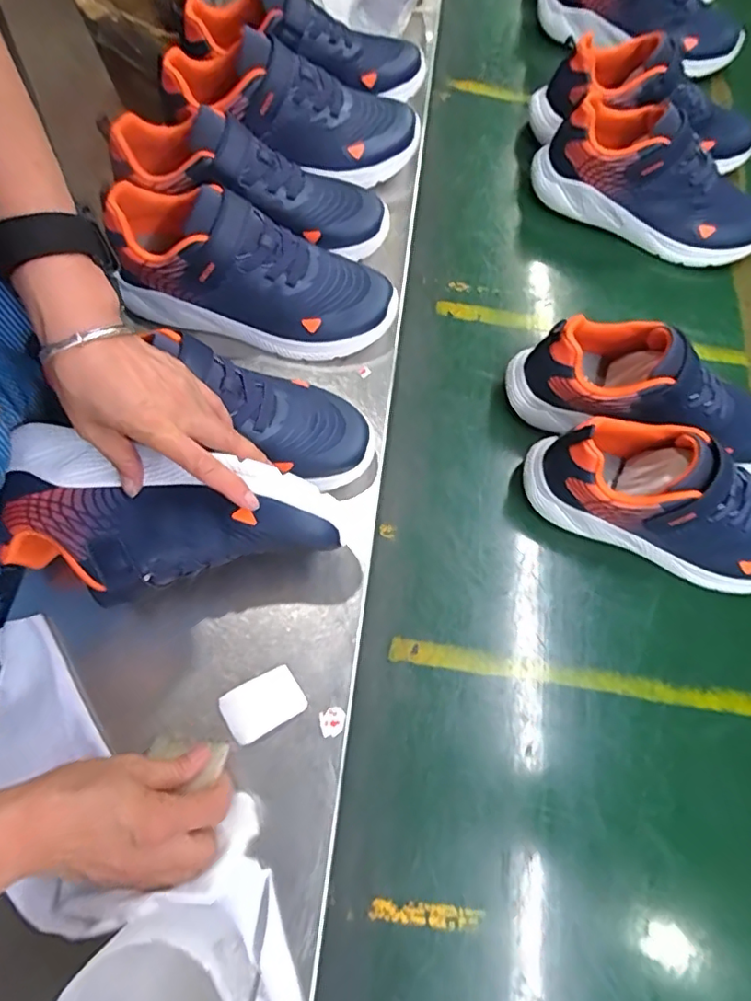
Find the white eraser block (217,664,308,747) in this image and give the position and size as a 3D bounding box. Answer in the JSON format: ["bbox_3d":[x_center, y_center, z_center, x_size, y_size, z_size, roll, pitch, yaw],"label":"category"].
[{"bbox_3d":[-0.082,0.148,0.407,0.055,0.005,0.039,-29,73,-14],"label":"white eraser block"}]

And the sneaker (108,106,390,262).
[{"bbox_3d":[-0.109,-0.281,0.507,0.237,0.106,0.084,11,70,3],"label":"sneaker"}]

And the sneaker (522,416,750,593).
[{"bbox_3d":[0.256,0.004,0.467,0.249,0.105,0.078,22,69,5],"label":"sneaker"}]

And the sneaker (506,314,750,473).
[{"bbox_3d":[0.253,-0.094,0.499,0.259,0.103,0.100,23,69,6],"label":"sneaker"}]

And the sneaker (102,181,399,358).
[{"bbox_3d":[-0.102,-0.194,0.481,0.241,0.097,0.090,15,69,-11],"label":"sneaker"}]

